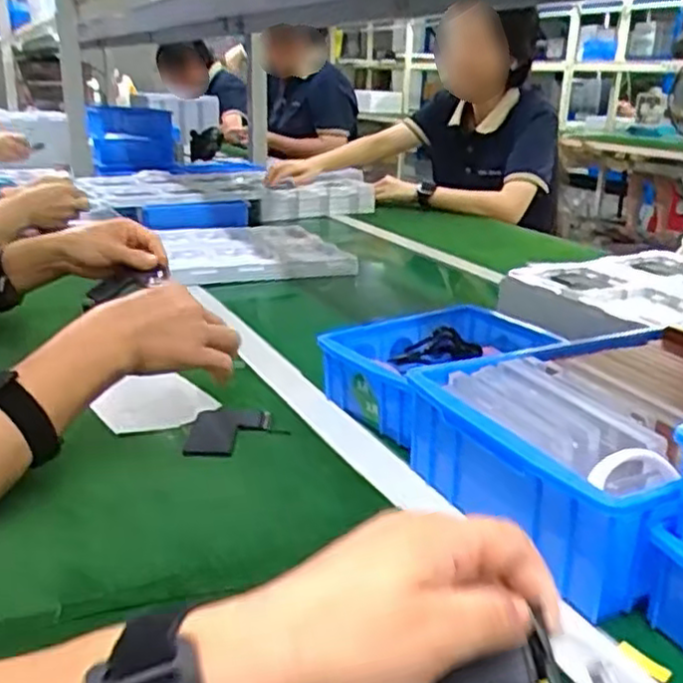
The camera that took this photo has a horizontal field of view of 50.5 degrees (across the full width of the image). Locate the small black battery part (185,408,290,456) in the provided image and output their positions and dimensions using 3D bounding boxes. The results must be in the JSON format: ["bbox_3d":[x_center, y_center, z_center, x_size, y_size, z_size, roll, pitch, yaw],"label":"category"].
[{"bbox_3d":[-0.088,0.075,0.608,0.079,0.009,0.084,1,20,-3],"label":"small black battery part"}]

